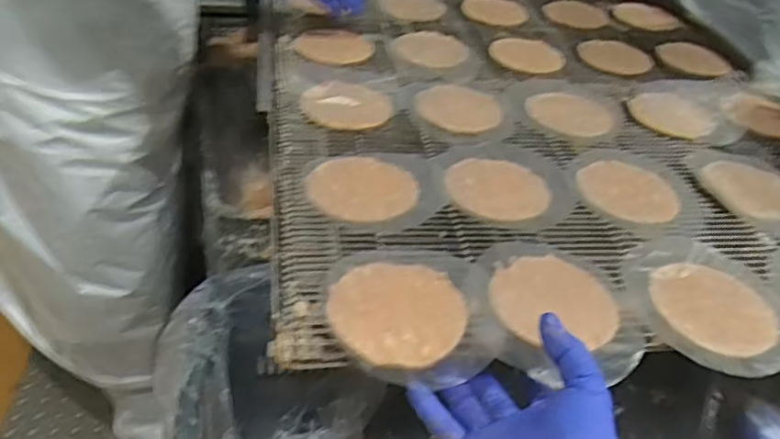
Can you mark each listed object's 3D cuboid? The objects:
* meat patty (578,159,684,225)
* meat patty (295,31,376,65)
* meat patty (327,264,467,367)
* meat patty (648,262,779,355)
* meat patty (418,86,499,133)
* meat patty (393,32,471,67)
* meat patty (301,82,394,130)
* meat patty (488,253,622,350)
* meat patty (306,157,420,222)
[{"bbox_3d":[0.208,-0.025,0.542,0.086,0.005,0.074,16,40,10],"label":"meat patty"},{"bbox_3d":[-0.061,-0.196,0.705,0.088,0.008,0.066,13,40,7],"label":"meat patty"},{"bbox_3d":[0.005,0.059,0.403,0.086,0.010,0.082,1,40,-8],"label":"meat patty"},{"bbox_3d":[0.229,0.061,0.438,0.082,0.004,0.081,4,40,-4],"label":"meat patty"},{"bbox_3d":[0.070,-0.113,0.622,0.081,0.005,0.079,4,40,-4],"label":"meat patty"},{"bbox_3d":[0.049,-0.197,0.720,0.083,0.008,0.085,4,40,-4],"label":"meat patty"},{"bbox_3d":[-0.042,-0.111,0.603,0.083,0.013,0.069,-2,40,-10],"label":"meat patty"},{"bbox_3d":[0.112,0.054,0.427,0.084,0.006,0.076,3,40,-5],"label":"meat patty"},{"bbox_3d":[-0.022,-0.025,0.505,0.084,0.008,0.079,4,40,-4],"label":"meat patty"}]

